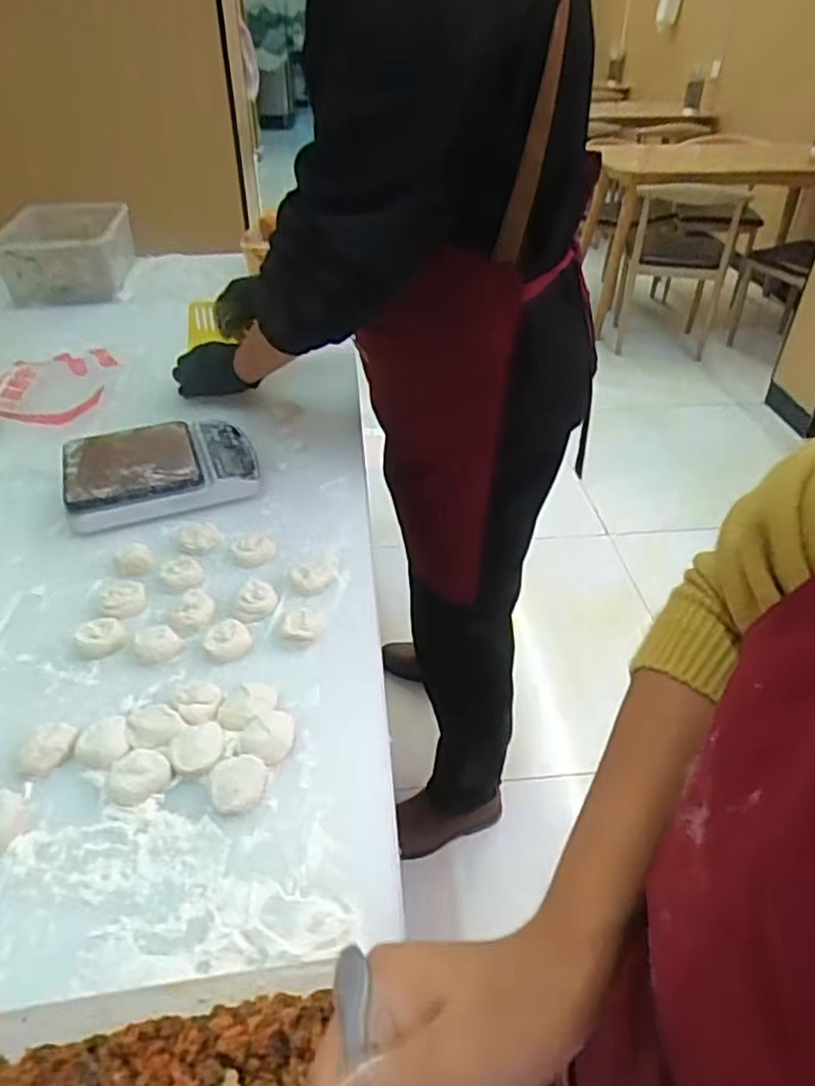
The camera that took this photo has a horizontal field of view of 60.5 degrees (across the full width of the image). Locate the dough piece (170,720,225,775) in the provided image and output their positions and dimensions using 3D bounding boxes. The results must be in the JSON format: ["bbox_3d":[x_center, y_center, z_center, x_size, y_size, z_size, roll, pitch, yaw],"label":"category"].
[{"bbox_3d":[-0.165,0.159,0.552,0.038,0.013,0.047,-1,39,-2],"label":"dough piece"}]

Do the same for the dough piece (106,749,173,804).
[{"bbox_3d":[-0.207,0.178,0.534,0.046,0.017,0.040,18,42,20],"label":"dough piece"}]

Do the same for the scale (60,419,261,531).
[{"bbox_3d":[-0.299,-0.094,0.851,0.221,0.051,0.169,-12,40,-15],"label":"scale"}]

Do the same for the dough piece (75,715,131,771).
[{"bbox_3d":[-0.243,0.160,0.556,0.040,0.013,0.041,0,39,0],"label":"dough piece"}]

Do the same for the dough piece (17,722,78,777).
[{"bbox_3d":[-0.285,0.164,0.553,0.037,0.019,0.038,0,39,0],"label":"dough piece"}]

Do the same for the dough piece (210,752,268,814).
[{"bbox_3d":[-0.129,0.182,0.528,0.041,0.012,0.043,0,39,0],"label":"dough piece"}]

